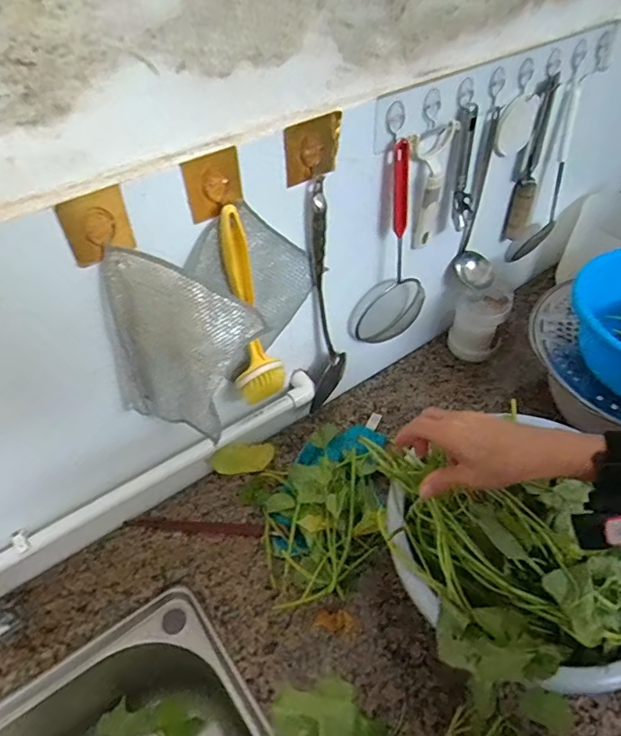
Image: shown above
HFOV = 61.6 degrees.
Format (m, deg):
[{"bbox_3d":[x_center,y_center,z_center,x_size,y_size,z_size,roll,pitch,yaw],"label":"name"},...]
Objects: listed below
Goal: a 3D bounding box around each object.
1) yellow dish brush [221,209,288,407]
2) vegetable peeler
[{"bbox_3d":[-0.065,-0.060,0.586,0.057,0.246,0.046,-5,46,-3],"label":"yellow dish brush"},{"bbox_3d":[0.152,-0.228,0.683,0.022,0.169,0.067,35,56,30],"label":"vegetable peeler"}]

